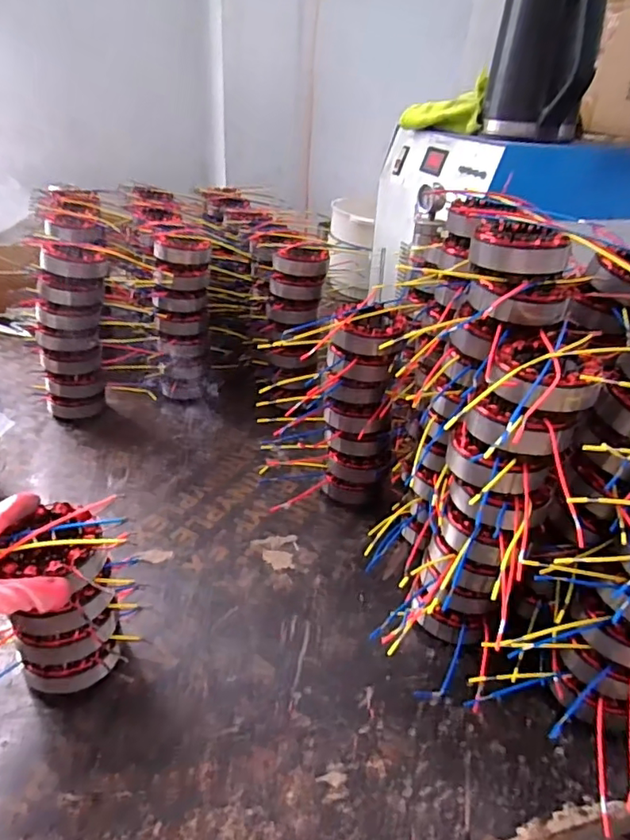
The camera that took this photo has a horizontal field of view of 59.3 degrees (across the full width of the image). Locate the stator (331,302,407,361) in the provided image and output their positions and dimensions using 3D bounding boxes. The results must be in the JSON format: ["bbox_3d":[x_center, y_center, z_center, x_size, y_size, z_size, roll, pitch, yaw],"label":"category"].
[{"bbox_3d":[0.063,-0.101,0.637,0.081,0.048,0.073,11,32,8],"label":"stator"}]

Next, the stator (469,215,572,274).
[{"bbox_3d":[0.193,-0.166,0.522,0.085,0.034,0.081,14,33,13],"label":"stator"}]

